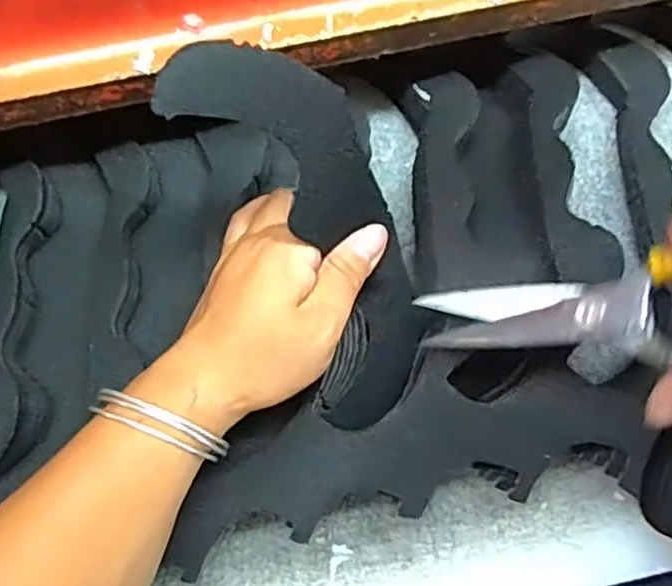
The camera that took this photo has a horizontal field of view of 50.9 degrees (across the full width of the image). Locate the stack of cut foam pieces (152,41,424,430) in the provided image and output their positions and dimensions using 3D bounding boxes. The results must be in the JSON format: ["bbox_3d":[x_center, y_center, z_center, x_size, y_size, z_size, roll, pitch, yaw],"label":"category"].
[{"bbox_3d":[-0.006,-0.021,0.327,0.071,0.202,0.015,-28,33,-8],"label":"stack of cut foam pieces"}]

